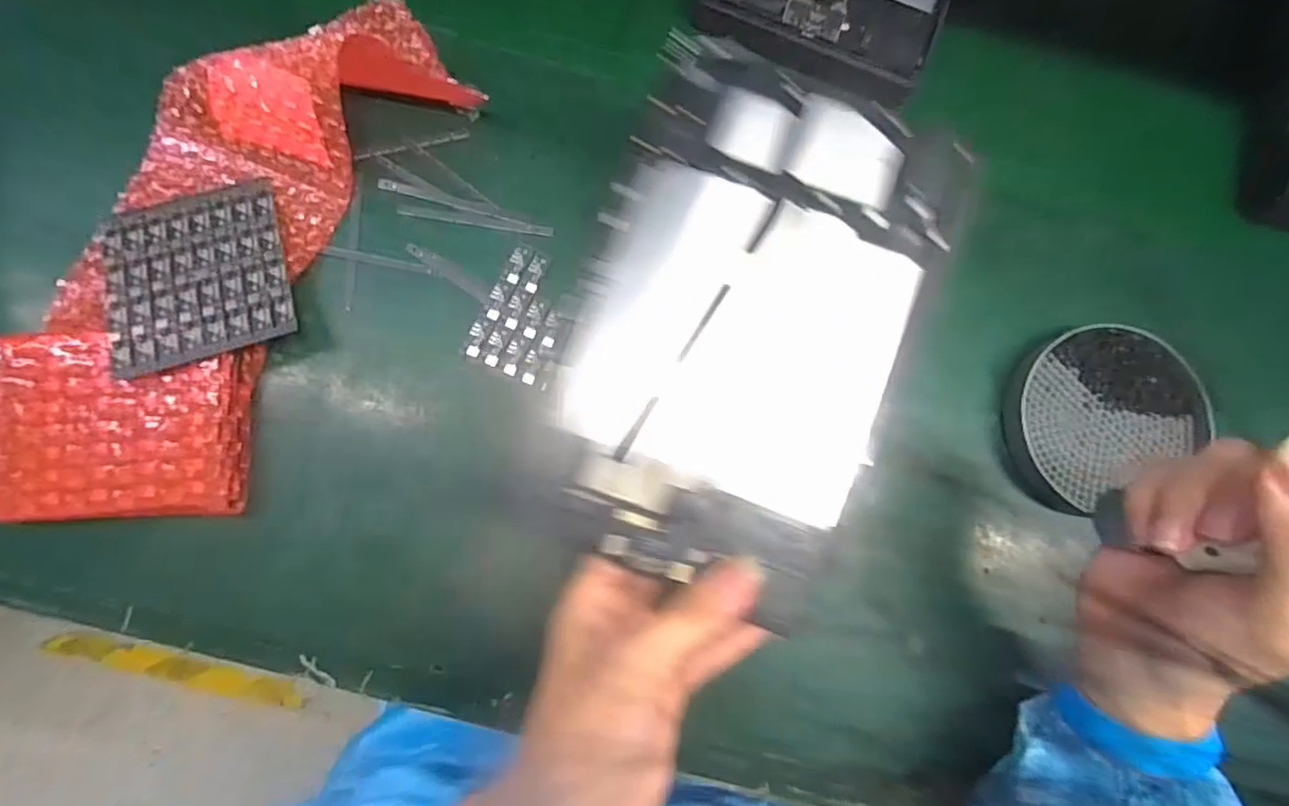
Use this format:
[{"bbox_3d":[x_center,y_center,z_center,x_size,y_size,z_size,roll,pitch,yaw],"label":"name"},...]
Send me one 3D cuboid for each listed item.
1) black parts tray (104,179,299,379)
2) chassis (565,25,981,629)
[{"bbox_3d":[-0.254,-0.074,0.340,0.093,0.004,0.107,-17,72,-8],"label":"black parts tray"},{"bbox_3d":[0.047,-0.038,0.278,0.152,0.019,0.237,22,82,-1],"label":"chassis"}]

